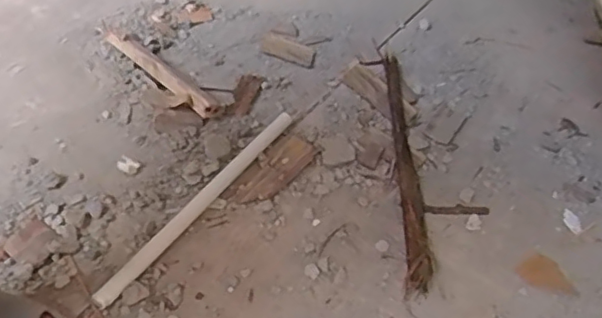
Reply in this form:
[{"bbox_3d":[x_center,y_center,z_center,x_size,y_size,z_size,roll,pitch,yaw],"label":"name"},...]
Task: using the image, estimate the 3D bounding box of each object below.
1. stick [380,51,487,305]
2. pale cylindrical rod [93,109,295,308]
[{"bbox_3d":[0.180,-0.002,0.814,0.103,0.023,0.430,2,46,1],"label":"stick"},{"bbox_3d":[-0.124,0.049,0.763,0.019,0.018,0.365,25,51,22],"label":"pale cylindrical rod"}]

